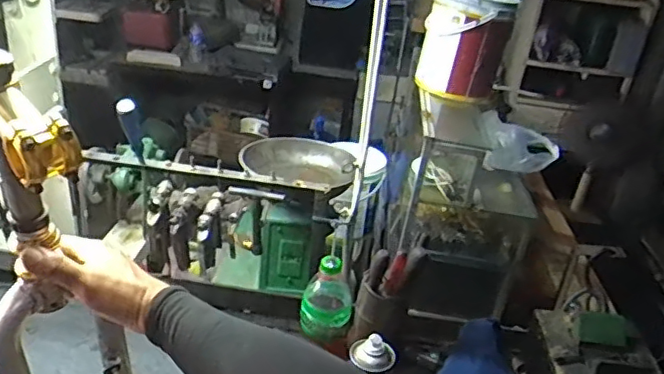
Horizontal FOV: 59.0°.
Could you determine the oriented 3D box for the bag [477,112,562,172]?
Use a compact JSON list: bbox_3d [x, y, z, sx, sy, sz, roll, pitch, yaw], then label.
[{"bbox_3d":[0.376,-0.084,1.197,0.161,0.092,0.079,13,29,10],"label":"bag"}]

